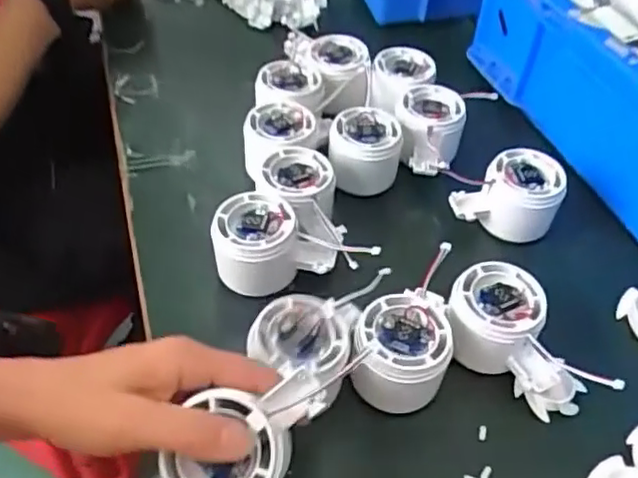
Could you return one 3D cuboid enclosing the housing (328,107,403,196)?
[{"bbox_3d":[0.037,-0.064,0.526,0.058,0.062,0.063,5,48,2],"label":"housing"}]

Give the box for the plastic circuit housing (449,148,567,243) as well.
[{"bbox_3d":[0.145,-0.031,0.500,0.080,0.055,0.059,12,49,8],"label":"plastic circuit housing"}]

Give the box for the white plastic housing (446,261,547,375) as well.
[{"bbox_3d":[0.112,0.054,0.418,0.058,0.053,0.058,11,48,7],"label":"white plastic housing"}]

